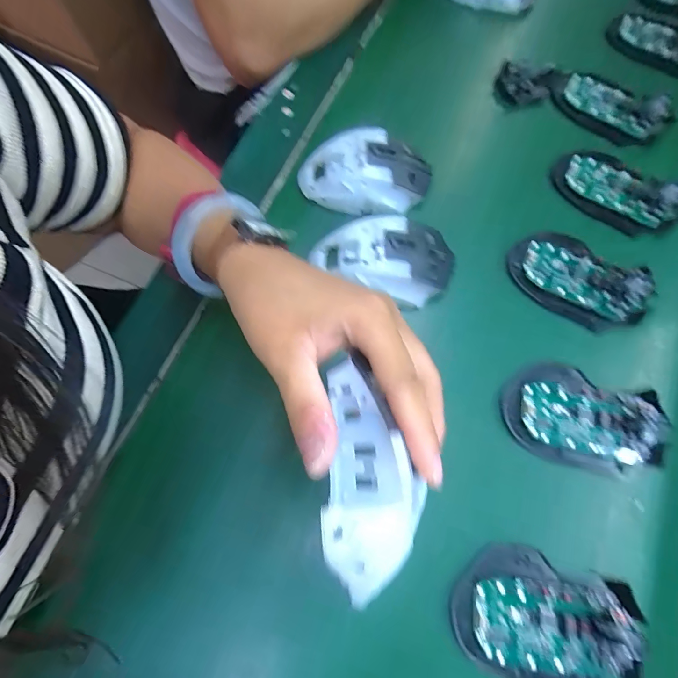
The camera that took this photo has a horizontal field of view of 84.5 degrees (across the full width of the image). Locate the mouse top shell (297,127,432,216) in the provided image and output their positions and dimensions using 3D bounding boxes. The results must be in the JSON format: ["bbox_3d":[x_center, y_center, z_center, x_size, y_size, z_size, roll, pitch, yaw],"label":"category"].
[{"bbox_3d":[0.022,-0.144,0.330,0.115,0.034,0.066,13,71,2],"label":"mouse top shell"}]

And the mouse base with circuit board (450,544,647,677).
[{"bbox_3d":[0.131,0.179,0.233,0.109,0.026,0.074,18,72,4],"label":"mouse base with circuit board"}]

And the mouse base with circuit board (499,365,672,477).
[{"bbox_3d":[0.182,0.058,0.278,0.112,0.019,0.072,14,71,3],"label":"mouse base with circuit board"}]

